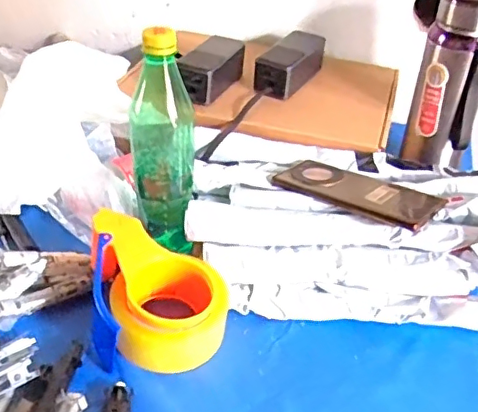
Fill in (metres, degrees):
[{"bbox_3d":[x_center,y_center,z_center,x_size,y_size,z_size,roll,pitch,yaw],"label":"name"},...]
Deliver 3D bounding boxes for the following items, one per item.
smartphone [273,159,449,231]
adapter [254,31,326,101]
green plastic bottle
[{"bbox_3d":[0.117,-0.016,0.588,0.163,0.012,0.065,19,39,33],"label":"smartphone"},{"bbox_3d":[0.074,-0.203,0.809,0.058,0.049,0.139,18,38,20],"label":"adapter"},{"bbox_3d":[-0.073,-0.058,0.554,0.061,0.213,0.054,0,35,-4],"label":"green plastic bottle"}]

